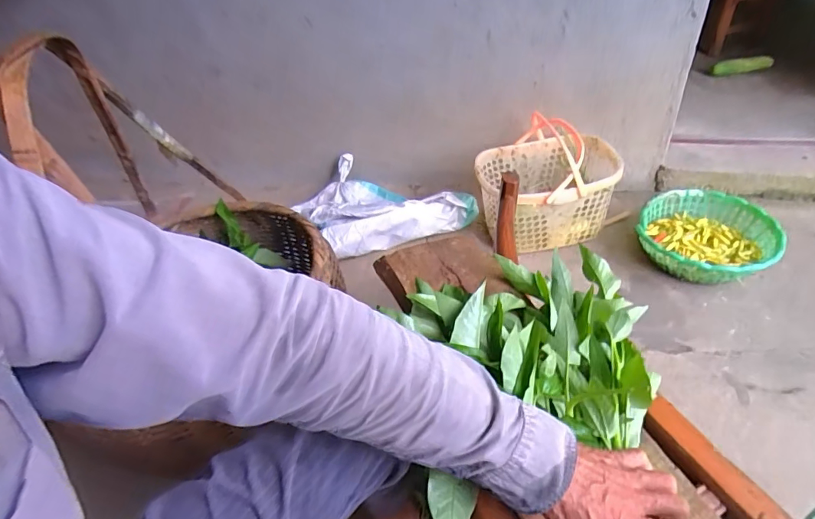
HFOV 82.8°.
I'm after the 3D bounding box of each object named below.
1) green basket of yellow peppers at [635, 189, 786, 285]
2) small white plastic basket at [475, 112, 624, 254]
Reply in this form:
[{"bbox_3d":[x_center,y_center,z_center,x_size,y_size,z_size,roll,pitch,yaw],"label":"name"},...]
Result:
[{"bbox_3d":[0.840,-0.066,1.295,0.368,0.097,0.318,-35,49,-29],"label":"green basket of yellow peppers"},{"bbox_3d":[0.407,-0.229,1.367,0.381,0.269,0.332,5,44,13],"label":"small white plastic basket"}]

